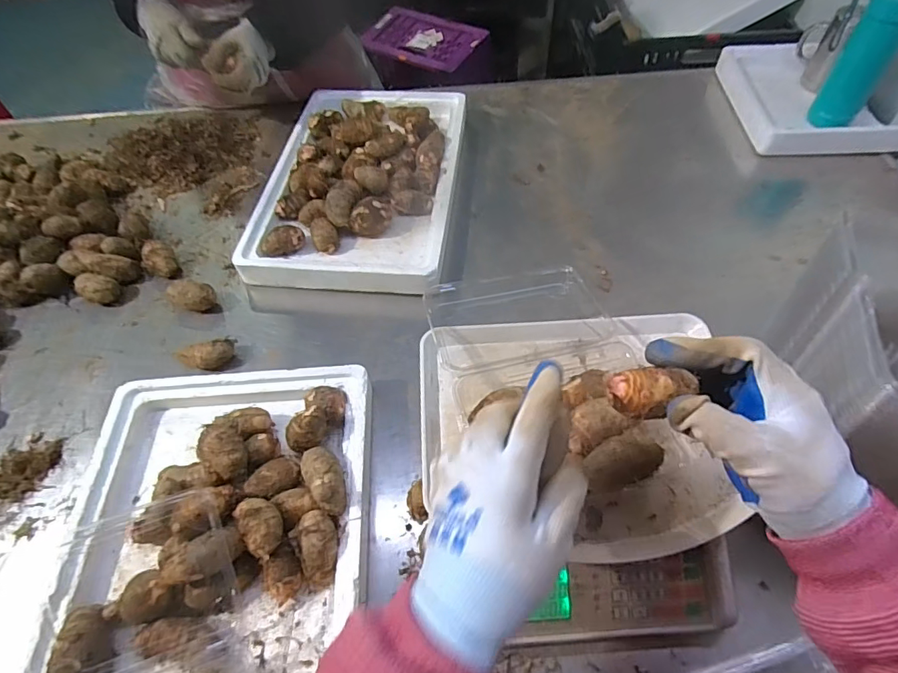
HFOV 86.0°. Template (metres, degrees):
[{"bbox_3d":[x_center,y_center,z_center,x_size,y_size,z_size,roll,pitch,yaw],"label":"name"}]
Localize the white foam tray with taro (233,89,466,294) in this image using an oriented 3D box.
[{"bbox_3d":[-0.140,-0.279,0.820,0.308,0.070,0.502,3,55,4],"label":"white foam tray with taro"}]

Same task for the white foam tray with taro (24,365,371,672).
[{"bbox_3d":[-0.229,0.236,0.453,0.301,0.076,0.459,-4,55,-2],"label":"white foam tray with taro"}]

